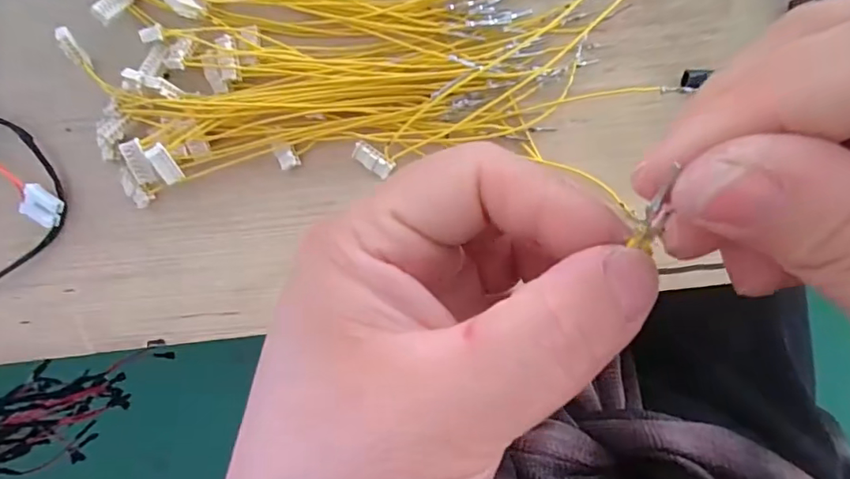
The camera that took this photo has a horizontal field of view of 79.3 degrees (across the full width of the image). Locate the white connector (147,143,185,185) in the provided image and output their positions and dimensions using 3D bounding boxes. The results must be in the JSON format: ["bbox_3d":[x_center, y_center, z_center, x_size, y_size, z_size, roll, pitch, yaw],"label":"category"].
[{"bbox_3d":[-0.117,-0.034,0.233,0.007,0.019,0.006,-15,43,4],"label":"white connector"}]

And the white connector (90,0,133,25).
[{"bbox_3d":[-0.147,-0.109,0.239,0.006,0.007,0.018,34,63,5],"label":"white connector"}]

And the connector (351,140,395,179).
[{"bbox_3d":[-0.024,-0.037,0.236,0.020,0.004,0.010,34,92,4],"label":"connector"}]

